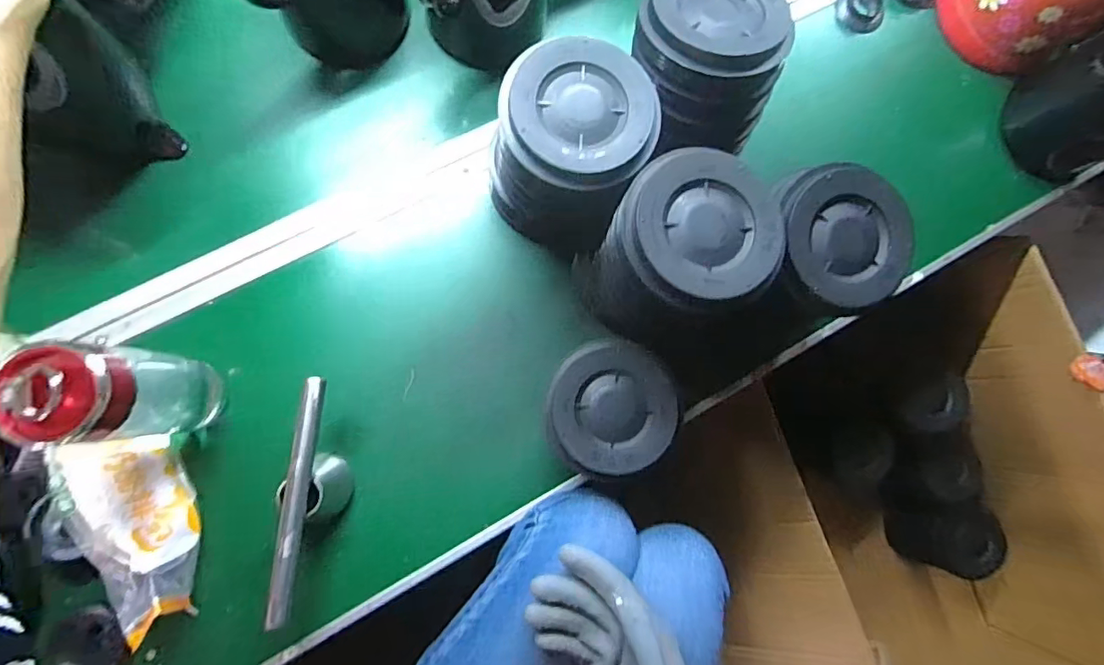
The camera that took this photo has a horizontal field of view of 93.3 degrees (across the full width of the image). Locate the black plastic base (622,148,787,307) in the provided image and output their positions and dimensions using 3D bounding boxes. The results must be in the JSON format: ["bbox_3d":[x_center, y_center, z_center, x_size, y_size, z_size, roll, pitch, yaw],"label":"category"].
[{"bbox_3d":[0.113,-0.077,0.380,0.115,0.020,0.113,1,83,-5],"label":"black plastic base"}]

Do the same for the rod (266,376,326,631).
[{"bbox_3d":[-0.213,0.140,0.432,0.017,0.014,0.202,7,82,-5],"label":"rod"}]

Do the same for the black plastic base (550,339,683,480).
[{"bbox_3d":[0.053,0.065,0.455,0.108,0.011,0.112,1,83,-5],"label":"black plastic base"}]

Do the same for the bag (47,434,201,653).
[{"bbox_3d":[-0.346,0.162,0.440,0.075,0.065,0.173,-25,86,-8],"label":"bag"}]

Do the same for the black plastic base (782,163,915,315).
[{"bbox_3d":[0.236,-0.076,0.413,0.105,0.018,0.114,-8,84,-7],"label":"black plastic base"}]

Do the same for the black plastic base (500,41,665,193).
[{"bbox_3d":[0.022,-0.164,0.391,0.116,0.016,0.107,1,83,-5],"label":"black plastic base"}]

